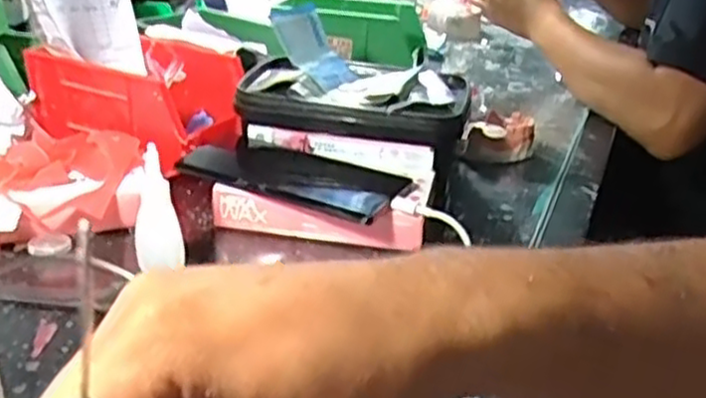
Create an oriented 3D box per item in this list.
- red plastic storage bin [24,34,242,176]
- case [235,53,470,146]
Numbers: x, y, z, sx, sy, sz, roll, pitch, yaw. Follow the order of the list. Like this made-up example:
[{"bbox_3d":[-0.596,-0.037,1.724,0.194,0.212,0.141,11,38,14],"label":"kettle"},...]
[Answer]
[{"bbox_3d":[-0.173,-0.086,0.641,0.183,0.071,0.102,16,29,26],"label":"red plastic storage bin"},{"bbox_3d":[-0.006,-0.091,0.624,0.204,0.030,0.120,9,27,13],"label":"case"}]

